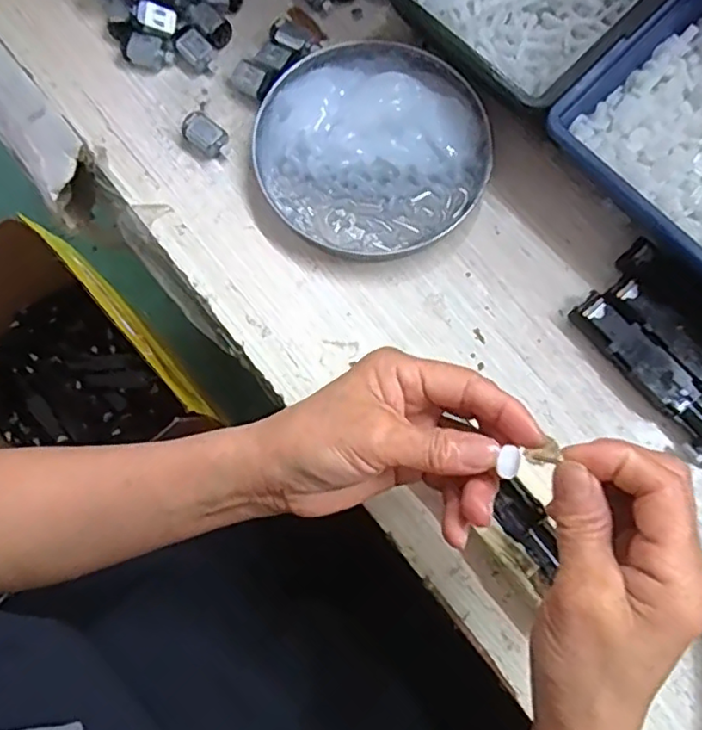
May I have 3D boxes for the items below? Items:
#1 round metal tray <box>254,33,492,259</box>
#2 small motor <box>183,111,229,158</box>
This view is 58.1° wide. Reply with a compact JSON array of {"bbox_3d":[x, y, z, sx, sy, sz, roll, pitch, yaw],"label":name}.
[{"bbox_3d":[0.015,-0.142,0.396,0.141,0.026,0.139,0,78,1],"label":"round metal tray"},{"bbox_3d":[-0.093,-0.146,0.403,0.024,0.017,0.019,35,81,7],"label":"small motor"}]

